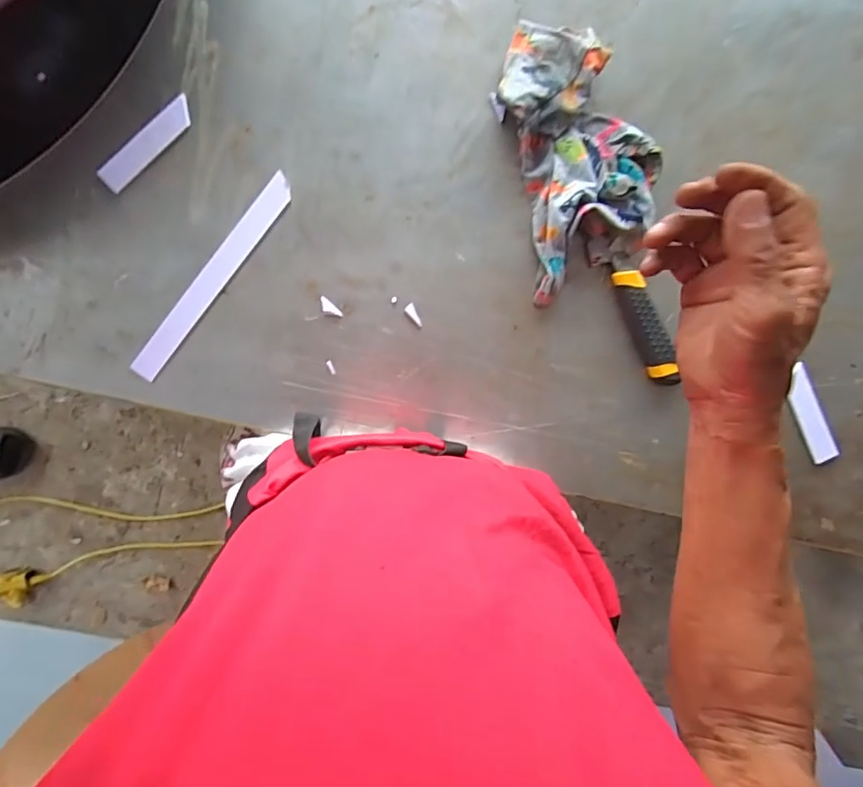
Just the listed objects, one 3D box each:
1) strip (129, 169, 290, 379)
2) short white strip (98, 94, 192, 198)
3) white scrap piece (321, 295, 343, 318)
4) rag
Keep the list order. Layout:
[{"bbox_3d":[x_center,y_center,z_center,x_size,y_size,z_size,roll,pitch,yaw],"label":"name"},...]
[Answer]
[{"bbox_3d":[-0.226,-0.119,0.541,0.026,0.004,0.249,37,91,-10],"label":"strip"},{"bbox_3d":[-0.285,-0.250,0.523,0.114,0.004,0.028,-44,95,1],"label":"short white strip"},{"bbox_3d":[-0.107,-0.089,0.550,0.029,0.004,0.012,42,91,-5],"label":"white scrap piece"},{"bbox_3d":[0.155,-0.246,0.539,0.140,0.038,0.263,-13,95,-2],"label":"rag"}]

